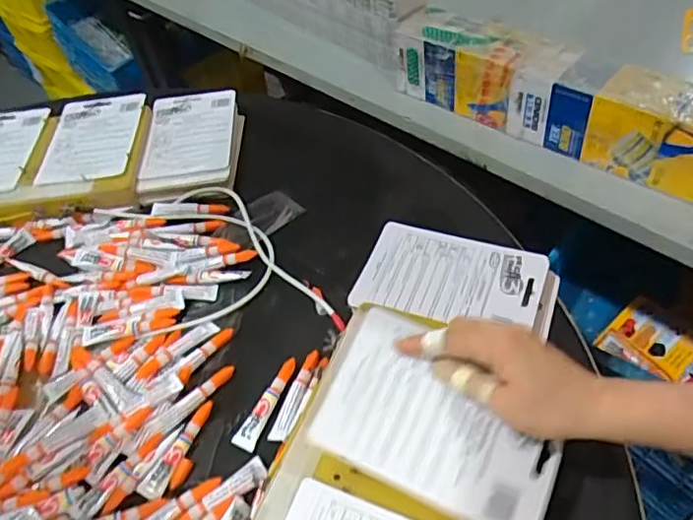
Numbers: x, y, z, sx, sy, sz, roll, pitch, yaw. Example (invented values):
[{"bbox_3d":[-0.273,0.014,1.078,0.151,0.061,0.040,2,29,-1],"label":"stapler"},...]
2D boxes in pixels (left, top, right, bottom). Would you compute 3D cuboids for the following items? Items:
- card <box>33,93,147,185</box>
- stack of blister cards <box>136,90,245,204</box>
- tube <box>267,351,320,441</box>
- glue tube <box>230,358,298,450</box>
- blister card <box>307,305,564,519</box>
[{"bbox_3d":[-0.326,-0.158,0.743,0.116,0.015,0.170,-5,49,2],"label":"card"},{"bbox_3d":[-0.198,-0.153,0.747,0.120,0.022,0.195,-7,49,0],"label":"stack of blister cards"},{"bbox_3d":[-0.043,0.114,0.502,0.019,0.013,0.087,13,52,17],"label":"tube"},{"bbox_3d":[-0.068,0.122,0.504,0.019,0.007,0.089,19,54,21],"label":"glue tube"},{"bbox_3d":[0.067,0.112,0.411,0.165,0.009,0.111,23,69,15],"label":"blister card"}]

